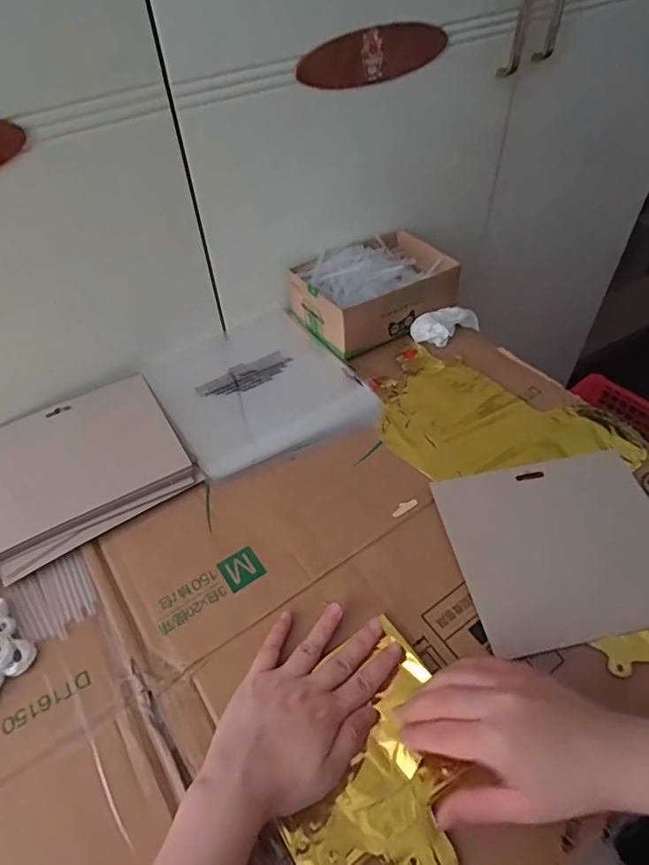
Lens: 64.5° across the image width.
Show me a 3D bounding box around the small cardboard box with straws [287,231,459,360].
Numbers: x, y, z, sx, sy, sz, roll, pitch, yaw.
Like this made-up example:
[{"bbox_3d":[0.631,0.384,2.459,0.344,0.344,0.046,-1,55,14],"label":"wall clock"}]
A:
[{"bbox_3d":[0.064,-0.185,0.659,0.180,0.071,0.137,-28,55,-21],"label":"small cardboard box with straws"}]

